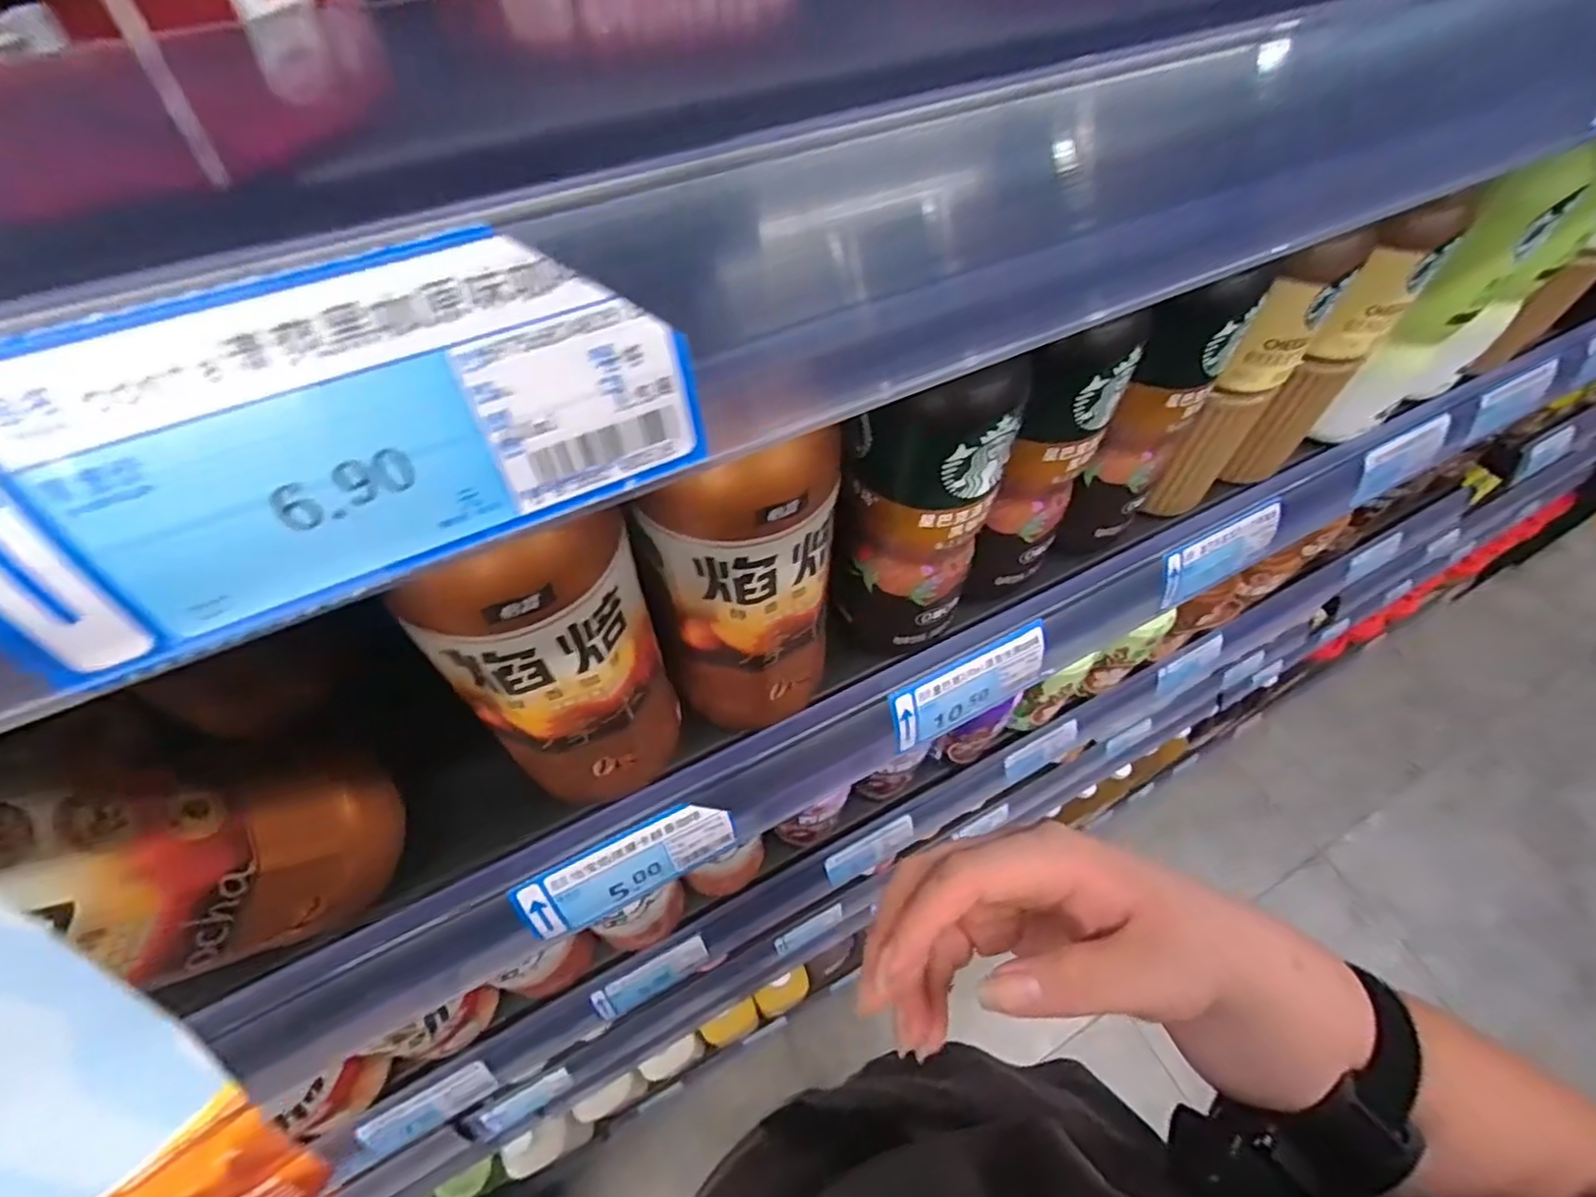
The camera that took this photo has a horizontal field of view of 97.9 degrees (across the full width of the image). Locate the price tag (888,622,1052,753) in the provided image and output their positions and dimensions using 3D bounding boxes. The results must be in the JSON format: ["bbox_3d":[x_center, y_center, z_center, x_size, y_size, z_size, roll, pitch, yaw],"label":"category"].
[{"bbox_3d":[0.079,0.040,0.319,0.085,0.035,0.004,-23,33,-17],"label":"price tag"}]

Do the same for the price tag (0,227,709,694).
[{"bbox_3d":[-0.054,-0.019,0.086,0.083,0.037,0.004,-24,40,-16],"label":"price tag"}]

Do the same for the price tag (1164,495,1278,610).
[{"bbox_3d":[0.225,-0.023,0.368,0.085,0.036,0.004,-25,31,-18],"label":"price tag"}]

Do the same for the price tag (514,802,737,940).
[{"bbox_3d":[-0.065,0.105,0.273,0.082,0.034,0.004,-23,32,-16],"label":"price tag"}]

